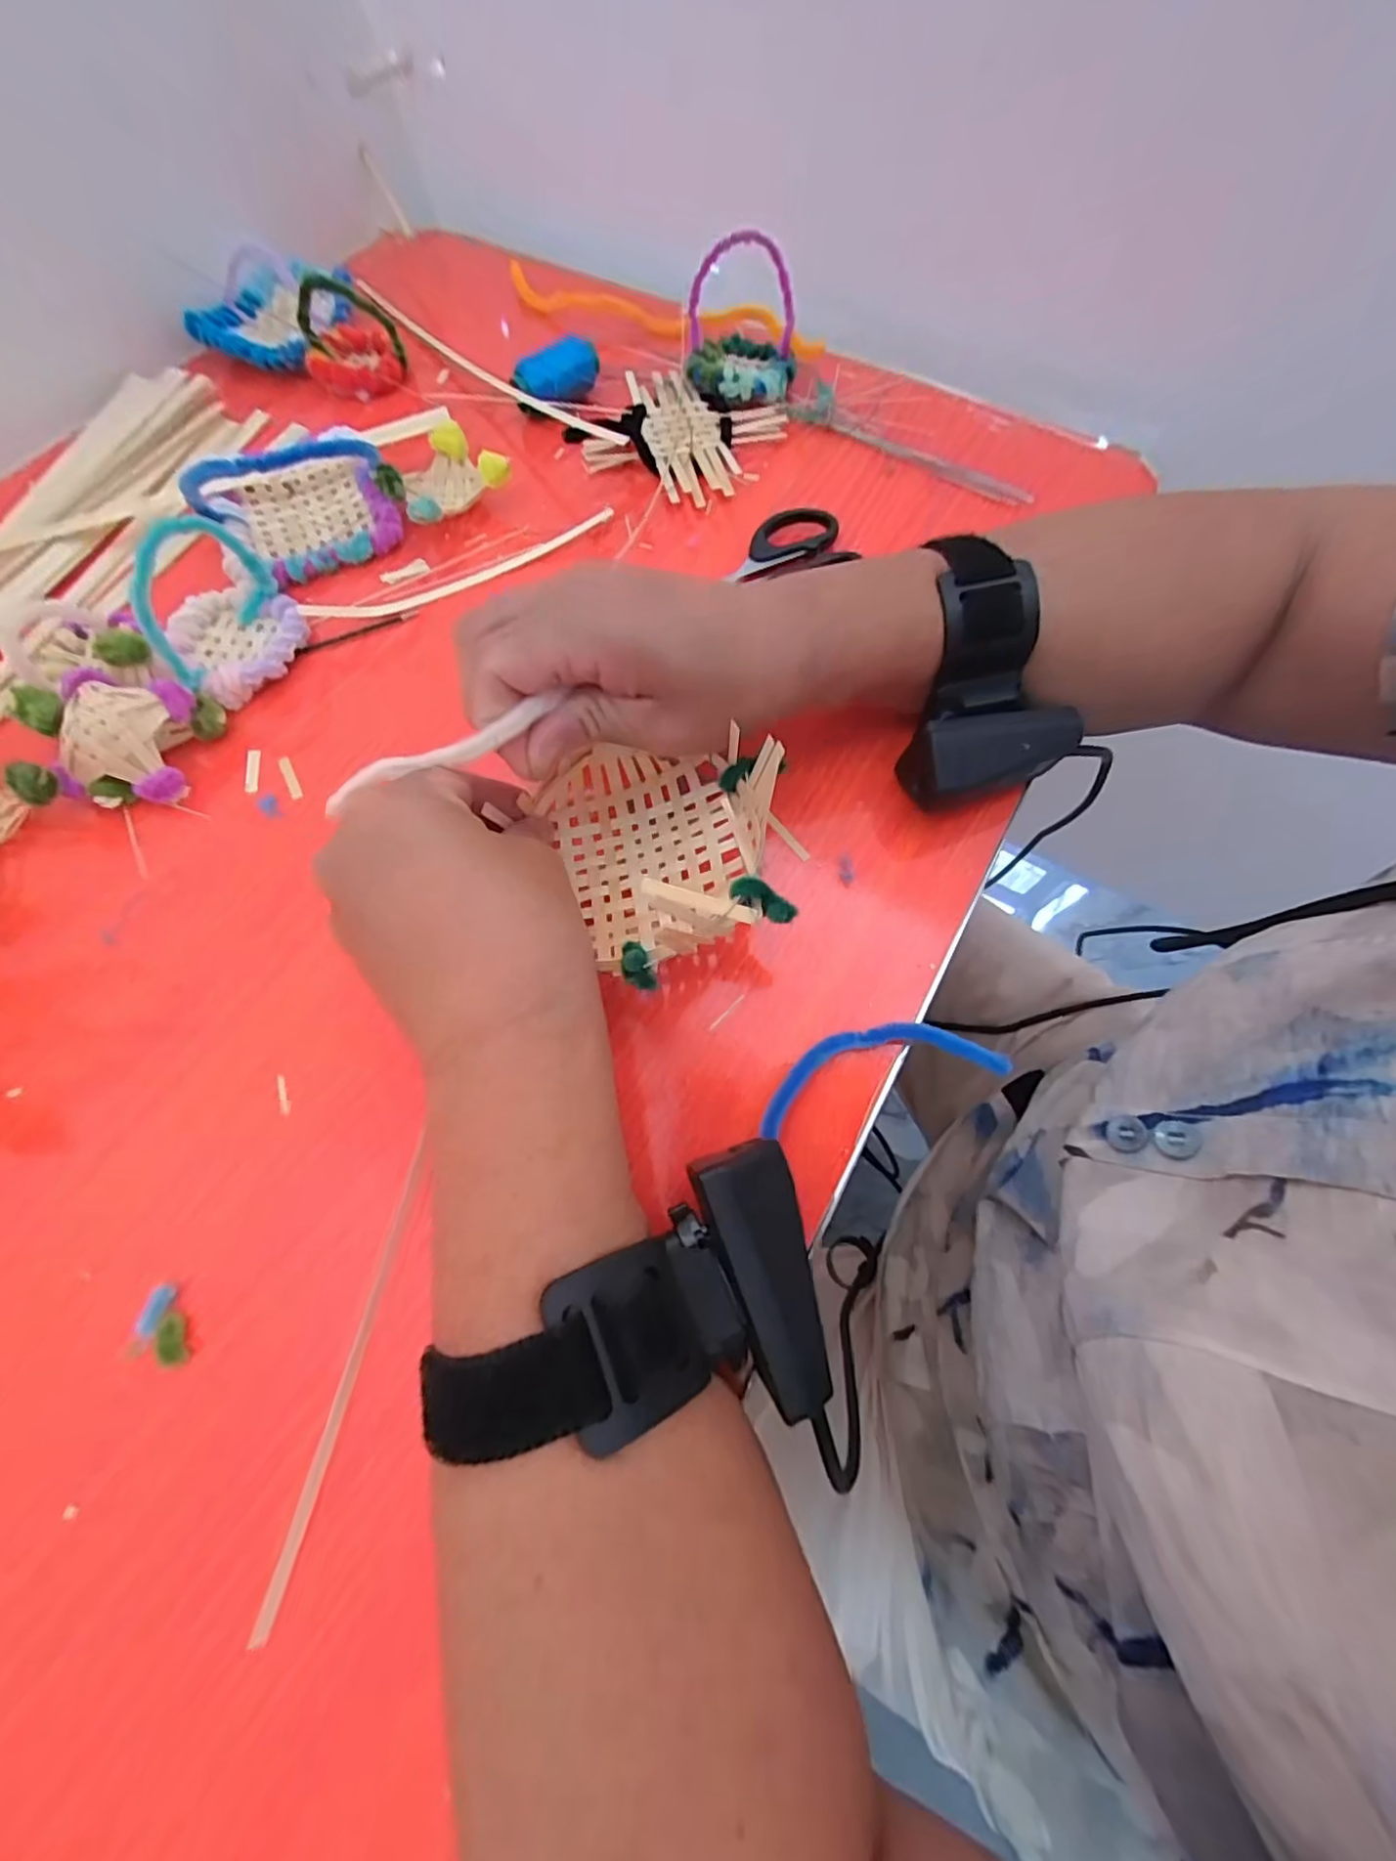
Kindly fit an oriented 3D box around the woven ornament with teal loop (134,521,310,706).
[{"bbox_3d":[-0.227,-0.154,0.286,0.060,0.058,0.067,-35,73,-13],"label":"woven ornament with teal loop"}]

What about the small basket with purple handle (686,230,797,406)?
[{"bbox_3d":[0.026,-0.365,0.368,0.065,0.059,0.057,6,68,3],"label":"small basket with purple handle"}]

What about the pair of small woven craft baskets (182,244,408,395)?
[{"bbox_3d":[-0.256,-0.397,0.393,0.158,0.039,0.082,22,69,10],"label":"pair of small woven craft baskets"}]

